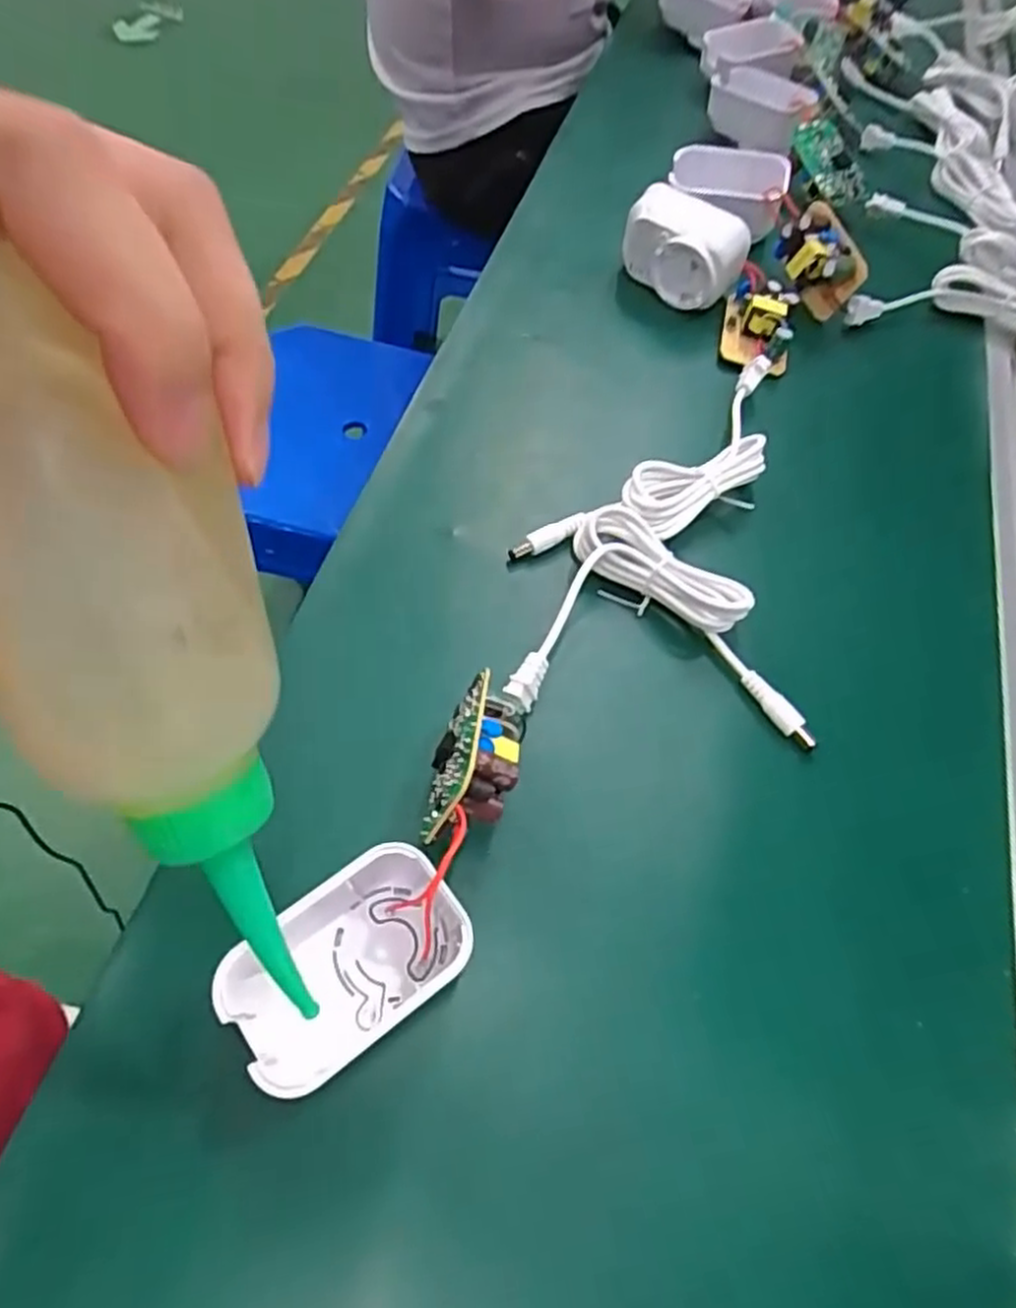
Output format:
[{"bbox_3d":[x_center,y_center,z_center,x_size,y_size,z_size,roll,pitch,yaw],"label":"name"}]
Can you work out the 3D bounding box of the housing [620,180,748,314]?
[{"bbox_3d":[0.102,-0.232,0.445,0.062,0.041,0.038,38,69,21],"label":"housing"}]

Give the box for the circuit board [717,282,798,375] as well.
[{"bbox_3d":[0.141,-0.185,0.435,0.037,0.021,0.056,12,62,10],"label":"circuit board"}]

